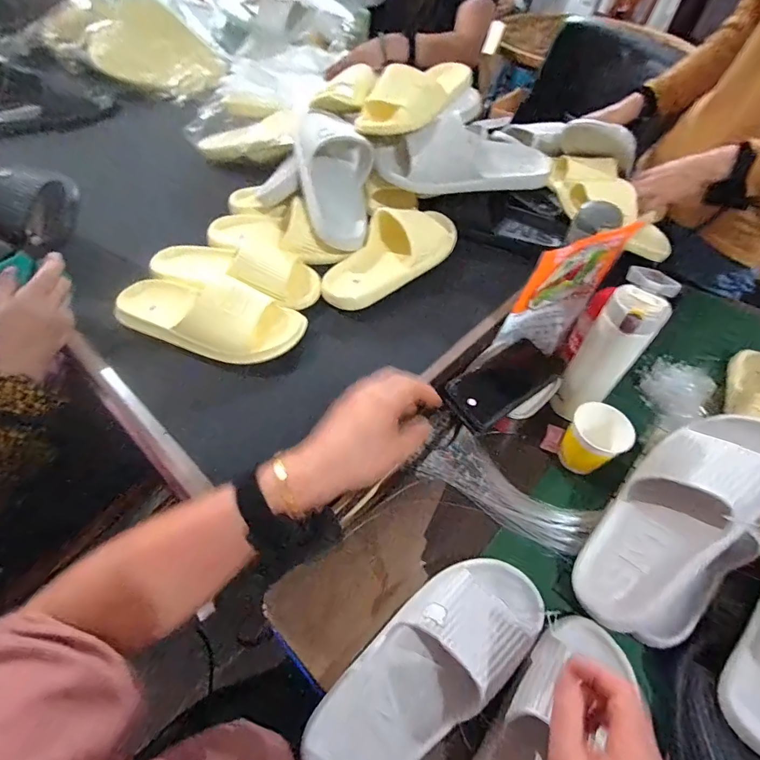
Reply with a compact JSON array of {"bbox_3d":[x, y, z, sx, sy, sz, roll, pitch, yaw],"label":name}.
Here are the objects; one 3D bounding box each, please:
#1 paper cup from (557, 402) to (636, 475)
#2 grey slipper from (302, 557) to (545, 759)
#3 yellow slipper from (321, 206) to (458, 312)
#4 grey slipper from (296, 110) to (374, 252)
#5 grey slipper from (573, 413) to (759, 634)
[{"bbox_3d":[0.276,0.078,0.546,0.063,0.078,0.068,2,52,-3],"label":"paper cup"},{"bbox_3d":[0.048,0.270,0.404,0.263,0.069,0.105,-27,59,-23],"label":"grey slipper"},{"bbox_3d":[0.020,-0.193,0.626,0.255,0.066,0.099,-36,63,-27],"label":"yellow slipper"},{"bbox_3d":[-0.075,-0.303,0.657,0.112,0.080,0.220,2,79,-21],"label":"grey slipper"},{"bbox_3d":[0.323,0.144,0.453,0.279,0.085,0.110,-45,40,-4],"label":"grey slipper"}]

